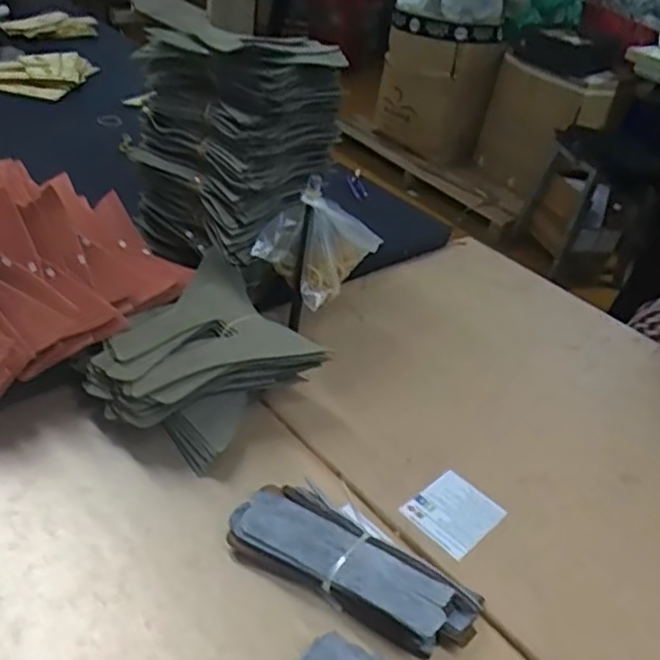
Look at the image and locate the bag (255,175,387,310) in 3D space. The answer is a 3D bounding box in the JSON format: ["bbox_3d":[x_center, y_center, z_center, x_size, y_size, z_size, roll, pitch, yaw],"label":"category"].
[{"bbox_3d":[-0.011,-0.102,0.723,0.090,0.107,0.120,25,39,19],"label":"bag"}]

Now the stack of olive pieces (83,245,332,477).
[{"bbox_3d":[-0.124,0.042,0.677,0.166,0.121,0.184,31,41,25],"label":"stack of olive pieces"}]

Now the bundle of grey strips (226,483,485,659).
[{"bbox_3d":[0.017,0.198,0.561,0.208,0.045,0.071,23,38,16],"label":"bundle of grey strips"}]

